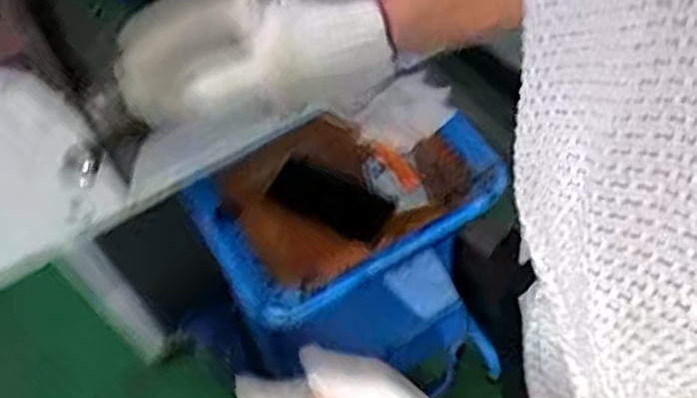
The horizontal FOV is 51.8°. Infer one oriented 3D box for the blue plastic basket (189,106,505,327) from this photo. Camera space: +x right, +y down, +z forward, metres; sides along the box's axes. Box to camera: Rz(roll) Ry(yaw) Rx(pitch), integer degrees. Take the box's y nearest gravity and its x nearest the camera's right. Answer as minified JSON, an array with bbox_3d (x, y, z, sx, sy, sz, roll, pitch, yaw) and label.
[{"bbox_3d":[-0.006,-0.009,0.937,0.364,0.123,0.250,-31,66,-9],"label":"blue plastic basket"}]

